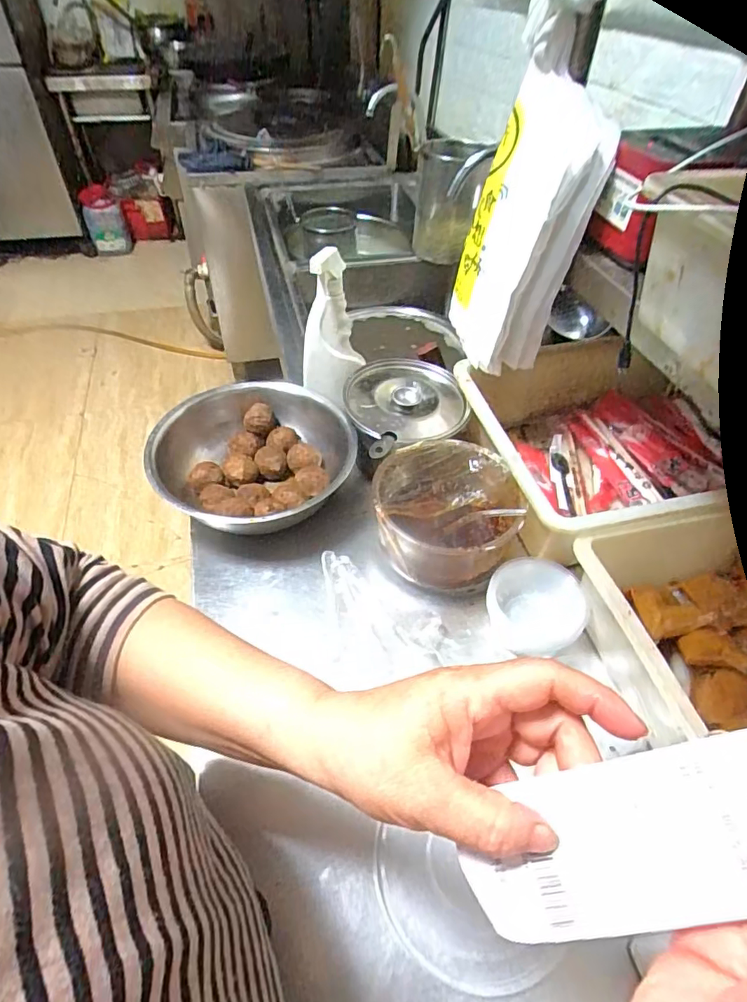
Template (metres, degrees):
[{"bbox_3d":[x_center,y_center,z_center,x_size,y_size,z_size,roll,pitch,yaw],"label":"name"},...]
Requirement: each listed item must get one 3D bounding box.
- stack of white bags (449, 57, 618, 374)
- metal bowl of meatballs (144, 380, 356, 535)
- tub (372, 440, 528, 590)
[{"bbox_3d":[0.167,-0.312,0.635,0.083,0.289,0.147,-14,50,-14],"label":"stack of white bags"},{"bbox_3d":[-0.163,-0.056,0.713,0.247,0.075,0.254,1,48,-1],"label":"metal bowl of meatballs"},{"bbox_3d":[0.086,0.017,0.644,0.166,0.091,0.167,1,48,-1],"label":"tub"}]

